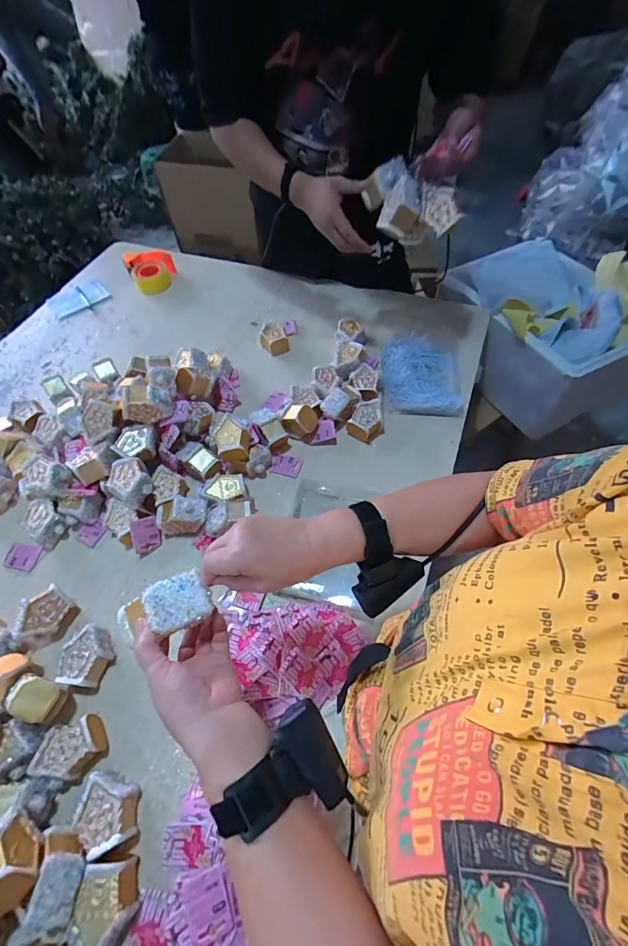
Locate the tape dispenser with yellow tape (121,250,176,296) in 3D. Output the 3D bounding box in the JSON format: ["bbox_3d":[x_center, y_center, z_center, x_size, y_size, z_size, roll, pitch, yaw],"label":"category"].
[{"bbox_3d":[-0.464,-0.582,1.139,0.128,0.058,0.156,-25,61,-13],"label":"tape dispenser with yellow tape"}]

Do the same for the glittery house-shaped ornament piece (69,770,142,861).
[{"bbox_3d":[-0.259,0.433,0.504,0.073,0.048,0.079,5,59,6],"label":"glittery house-shaped ornament piece"}]

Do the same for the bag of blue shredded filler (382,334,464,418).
[{"bbox_3d":[0.245,-0.228,0.903,0.175,0.035,0.218,5,59,5],"label":"bag of blue shredded filler"}]

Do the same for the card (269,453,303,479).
[{"bbox_3d":[-0.056,-0.015,0.798,0.059,0.006,0.044,17,76,9],"label":"card"}]

